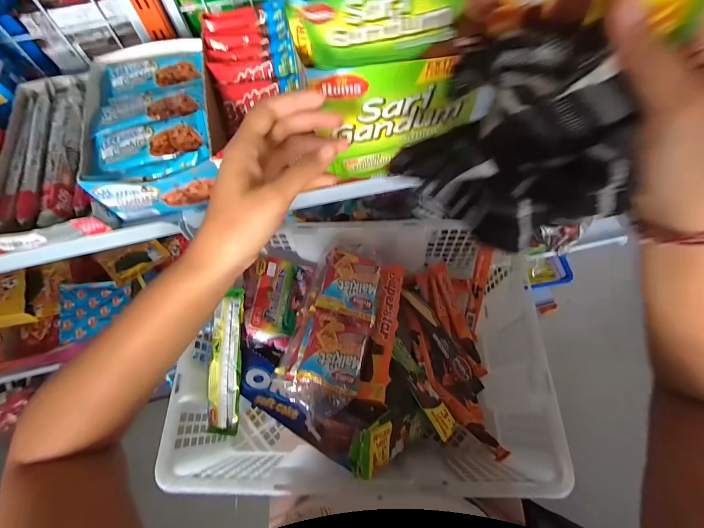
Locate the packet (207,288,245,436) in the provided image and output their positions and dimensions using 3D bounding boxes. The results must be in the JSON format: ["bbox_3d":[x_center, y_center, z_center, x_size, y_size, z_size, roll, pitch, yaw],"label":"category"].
[{"bbox_3d":[-0.178,0.135,0.473,0.048,0.016,0.193,0,80,2],"label":"packet"}]

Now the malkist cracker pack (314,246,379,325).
[{"bbox_3d":[-0.002,0.030,0.491,0.082,0.032,0.092,11,67,7],"label":"malkist cracker pack"}]

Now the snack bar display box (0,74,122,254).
[{"bbox_3d":[-0.353,-0.140,0.396,0.119,0.049,0.244,-13,66,-3],"label":"snack bar display box"}]

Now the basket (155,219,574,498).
[{"bbox_3d":[0.010,0.126,0.512,0.461,0.167,0.343,-1,66,2],"label":"basket"}]

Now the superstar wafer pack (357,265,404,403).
[{"bbox_3d":[0.045,0.092,0.490,0.040,0.021,0.199,8,67,6],"label":"superstar wafer pack"}]

